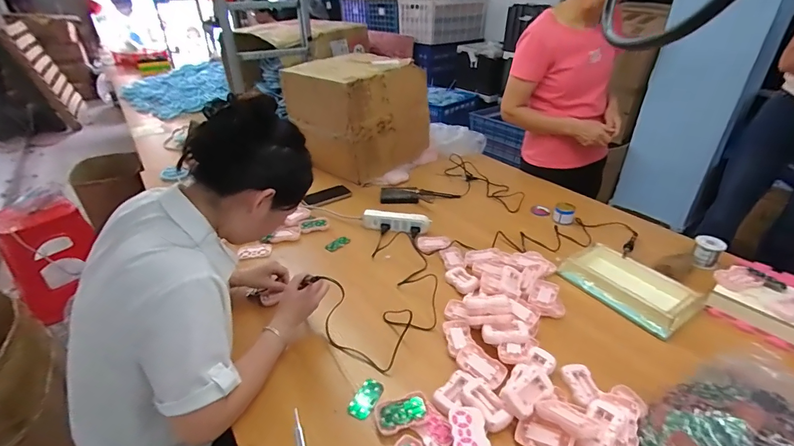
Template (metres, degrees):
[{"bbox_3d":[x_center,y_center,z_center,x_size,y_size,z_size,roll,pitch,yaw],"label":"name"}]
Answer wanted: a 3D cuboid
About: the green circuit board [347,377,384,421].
[{"bbox_3d":[-0.054,0.311,0.680,0.042,0.010,0.075,15,35,23],"label":"green circuit board"}]

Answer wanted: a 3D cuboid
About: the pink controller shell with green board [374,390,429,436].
[{"bbox_3d":[0.008,0.321,0.648,0.089,0.027,0.051,-10,33,-14],"label":"pink controller shell with green board"}]

